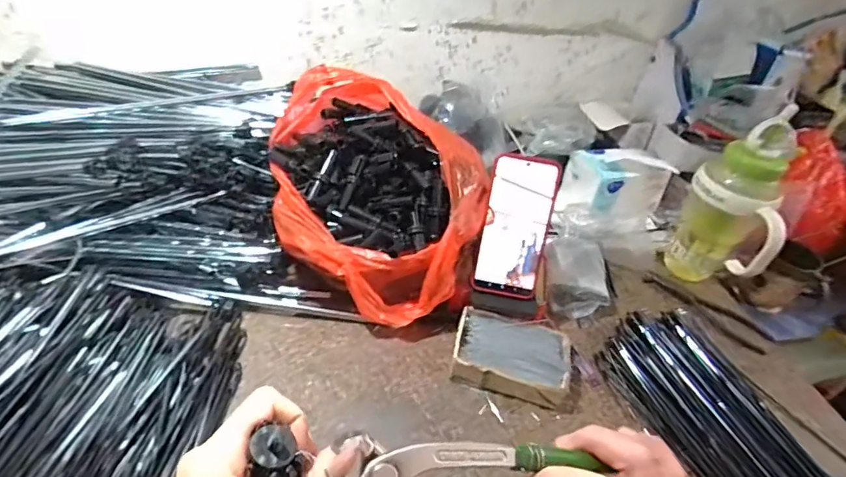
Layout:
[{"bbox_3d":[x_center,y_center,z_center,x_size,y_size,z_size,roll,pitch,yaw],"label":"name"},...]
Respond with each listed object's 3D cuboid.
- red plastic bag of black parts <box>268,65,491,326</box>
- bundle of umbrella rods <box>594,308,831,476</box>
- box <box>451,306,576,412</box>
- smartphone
[{"bbox_3d":[-0.056,-0.060,0.593,0.244,0.187,0.272,-10,42,-19],"label":"red plastic bag of black parts"},{"bbox_3d":[0.351,0.224,0.503,0.157,0.035,0.346,-17,44,-26],"label":"bundle of umbrella rods"},{"bbox_3d":[0.105,0.134,0.549,0.133,0.034,0.095,10,39,5],"label":"box"},{"bbox_3d":[0.108,-0.014,0.557,0.078,0.163,0.007,10,10,3],"label":"smartphone"}]

